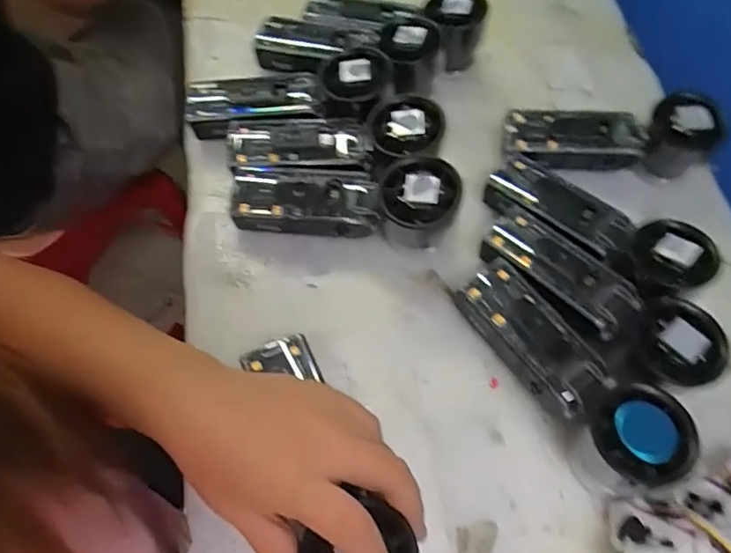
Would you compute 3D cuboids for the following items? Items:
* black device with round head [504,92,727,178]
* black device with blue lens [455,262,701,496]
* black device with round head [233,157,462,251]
[{"bbox_3d":[0.197,-0.116,0.446,0.166,0.055,0.054,2,58,-1],"label":"black device with round head"},{"bbox_3d":[0.125,0.058,0.346,0.055,0.038,0.165,-32,64,-21],"label":"black device with blue lens"},{"bbox_3d":[-0.017,-0.054,0.406,0.170,0.048,0.054,6,58,1],"label":"black device with round head"}]

